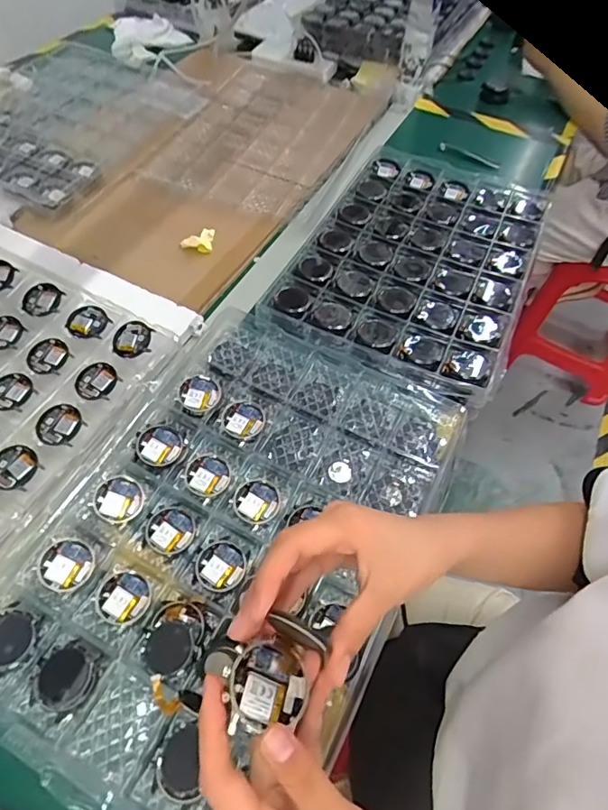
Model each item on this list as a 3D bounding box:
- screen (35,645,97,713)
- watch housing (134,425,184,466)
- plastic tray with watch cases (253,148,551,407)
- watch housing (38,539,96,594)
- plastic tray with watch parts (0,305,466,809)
[{"bbox_3d":[-0.184,0.212,0.388,0.038,0.015,0.041,36,62,20],"label":"screen"},{"bbox_3d":[-0.145,0.041,0.504,0.043,0.012,0.044,1,56,-2],"label":"watch housing"},{"bbox_3d":[0.162,-0.209,0.707,0.297,0.026,0.434,22,58,12],"label":"plastic tray with watch cases"},{"bbox_3d":[-0.207,0.137,0.434,0.043,0.015,0.042,1,56,-2],"label":"watch housing"},{"bbox_3d":[-0.061,0.106,0.462,0.311,0.026,0.459,21,58,12],"label":"plastic tray with watch parts"}]

